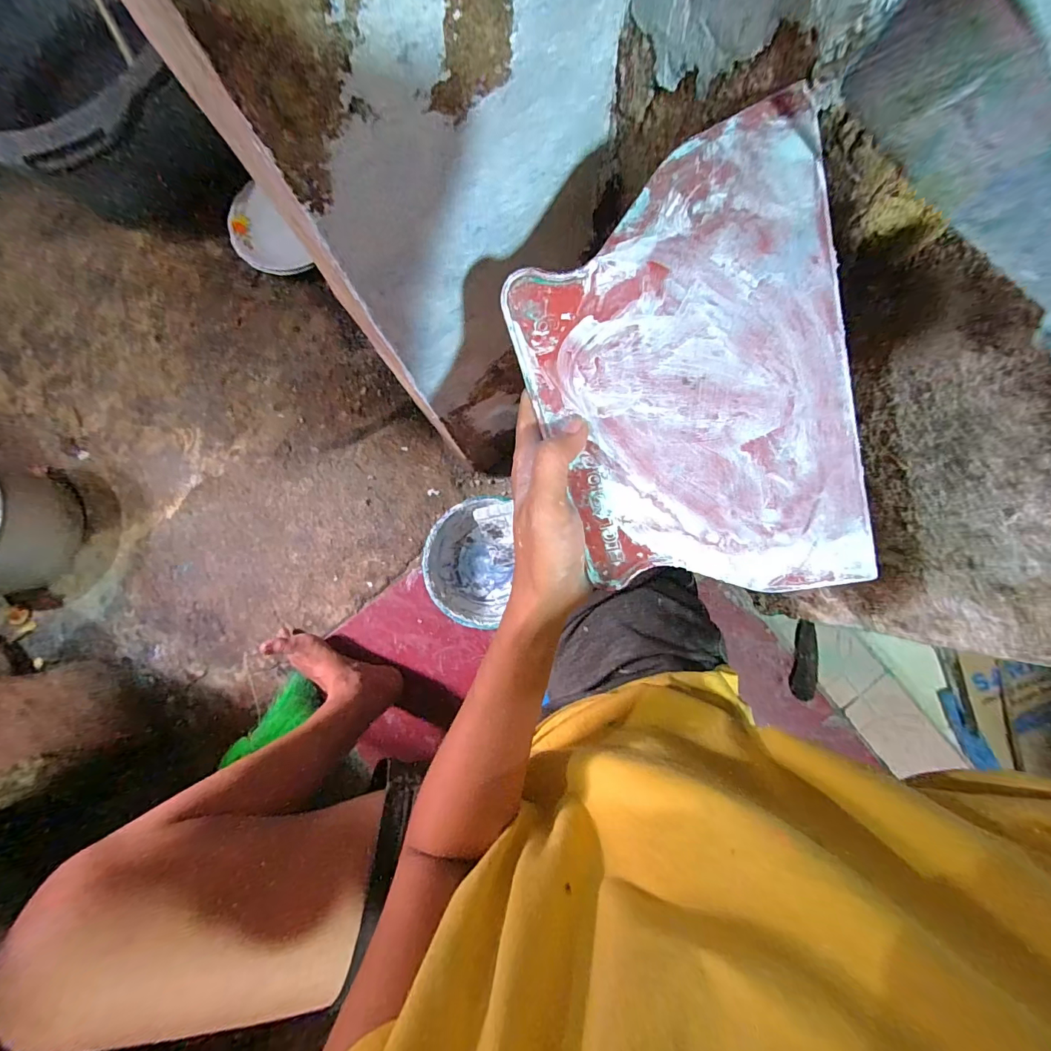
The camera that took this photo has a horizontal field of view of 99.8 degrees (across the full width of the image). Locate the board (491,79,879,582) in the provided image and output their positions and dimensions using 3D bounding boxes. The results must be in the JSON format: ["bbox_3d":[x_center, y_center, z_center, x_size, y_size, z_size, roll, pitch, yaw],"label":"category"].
[{"bbox_3d":[0.079,-0.057,0.222,0.140,0.004,0.204,-13,106,22],"label":"board"}]

